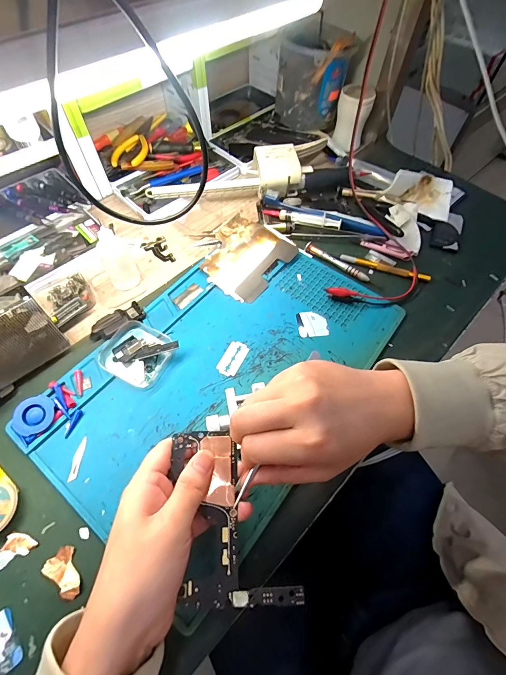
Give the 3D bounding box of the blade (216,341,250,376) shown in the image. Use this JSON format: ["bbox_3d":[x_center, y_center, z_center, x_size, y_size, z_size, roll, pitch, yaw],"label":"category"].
[{"bbox_3d":[-0.022,0.022,0.360,0.023,0.004,0.042,26,63,12],"label":"blade"}]

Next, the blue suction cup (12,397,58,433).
[{"bbox_3d":[-0.211,0.075,0.316,0.035,0.008,0.035,5,72,-15],"label":"blue suction cup"}]

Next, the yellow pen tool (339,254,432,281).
[{"bbox_3d":[0.173,-0.093,0.428,0.114,0.009,0.012,19,62,8],"label":"yellow pen tool"}]

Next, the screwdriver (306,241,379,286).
[{"bbox_3d":[0.115,-0.098,0.429,0.104,0.008,0.015,32,64,15],"label":"screwdriver"}]

